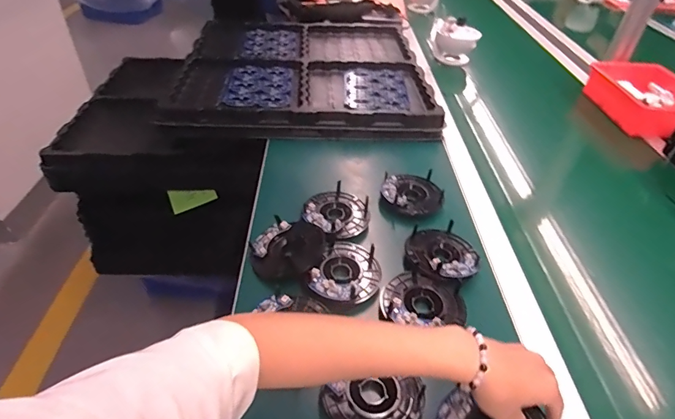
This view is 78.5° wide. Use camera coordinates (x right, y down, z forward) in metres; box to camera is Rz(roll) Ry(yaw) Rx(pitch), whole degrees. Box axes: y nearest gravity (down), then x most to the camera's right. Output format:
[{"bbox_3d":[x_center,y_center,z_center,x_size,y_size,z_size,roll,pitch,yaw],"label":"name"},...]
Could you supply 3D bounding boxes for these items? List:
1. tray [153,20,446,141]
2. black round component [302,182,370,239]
[{"bbox_3d":[-0.084,-0.340,0.973,0.541,0.037,0.555,-3,42,-8],"label":"tray"},{"bbox_3d":[0.001,0.002,0.617,0.091,0.026,0.101,14,42,13],"label":"black round component"}]

